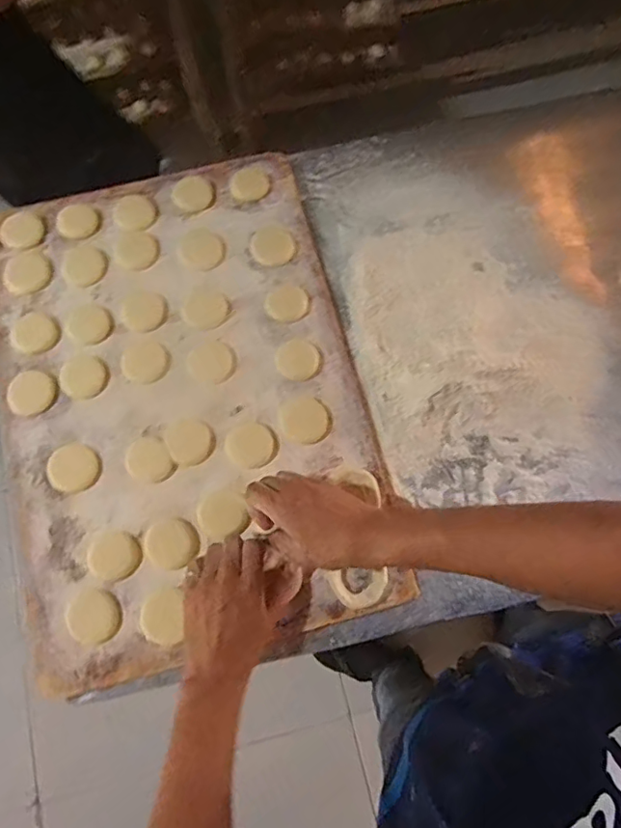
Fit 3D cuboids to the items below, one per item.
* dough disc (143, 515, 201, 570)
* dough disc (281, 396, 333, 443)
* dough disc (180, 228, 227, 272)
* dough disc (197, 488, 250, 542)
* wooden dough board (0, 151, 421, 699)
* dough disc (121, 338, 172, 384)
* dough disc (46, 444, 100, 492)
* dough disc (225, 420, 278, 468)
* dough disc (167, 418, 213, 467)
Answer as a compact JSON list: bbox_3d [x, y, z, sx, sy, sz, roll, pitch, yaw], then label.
[{"bbox_3d":[-0.156,0.144,0.615,0.058,0.004,0.056,0,74,1],"label":"dough disc"},{"bbox_3d":[-0.005,0.006,0.648,0.056,0.004,0.060,0,74,1],"label":"dough disc"},{"bbox_3d":[-0.138,-0.211,0.701,0.053,0.004,0.061,-30,76,-7],"label":"dough disc"},{"bbox_3d":[-0.101,0.113,0.620,0.053,0.007,0.052,-16,74,-3],"label":"dough disc"},{"bbox_3d":[-0.160,-0.025,0.662,0.418,0.024,0.597,-15,74,-3],"label":"wooden dough board"},{"bbox_3d":[-0.200,-0.063,0.663,0.056,0.004,0.055,0,74,1],"label":"dough disc"},{"bbox_3d":[-0.276,0.063,0.636,0.059,0.004,0.058,0,74,1],"label":"dough disc"},{"bbox_3d":[-0.069,0.036,0.639,0.055,0.004,0.053,0,74,1],"label":"dough disc"},{"bbox_3d":[-0.142,0.031,0.639,0.051,0.004,0.054,0,74,1],"label":"dough disc"}]

